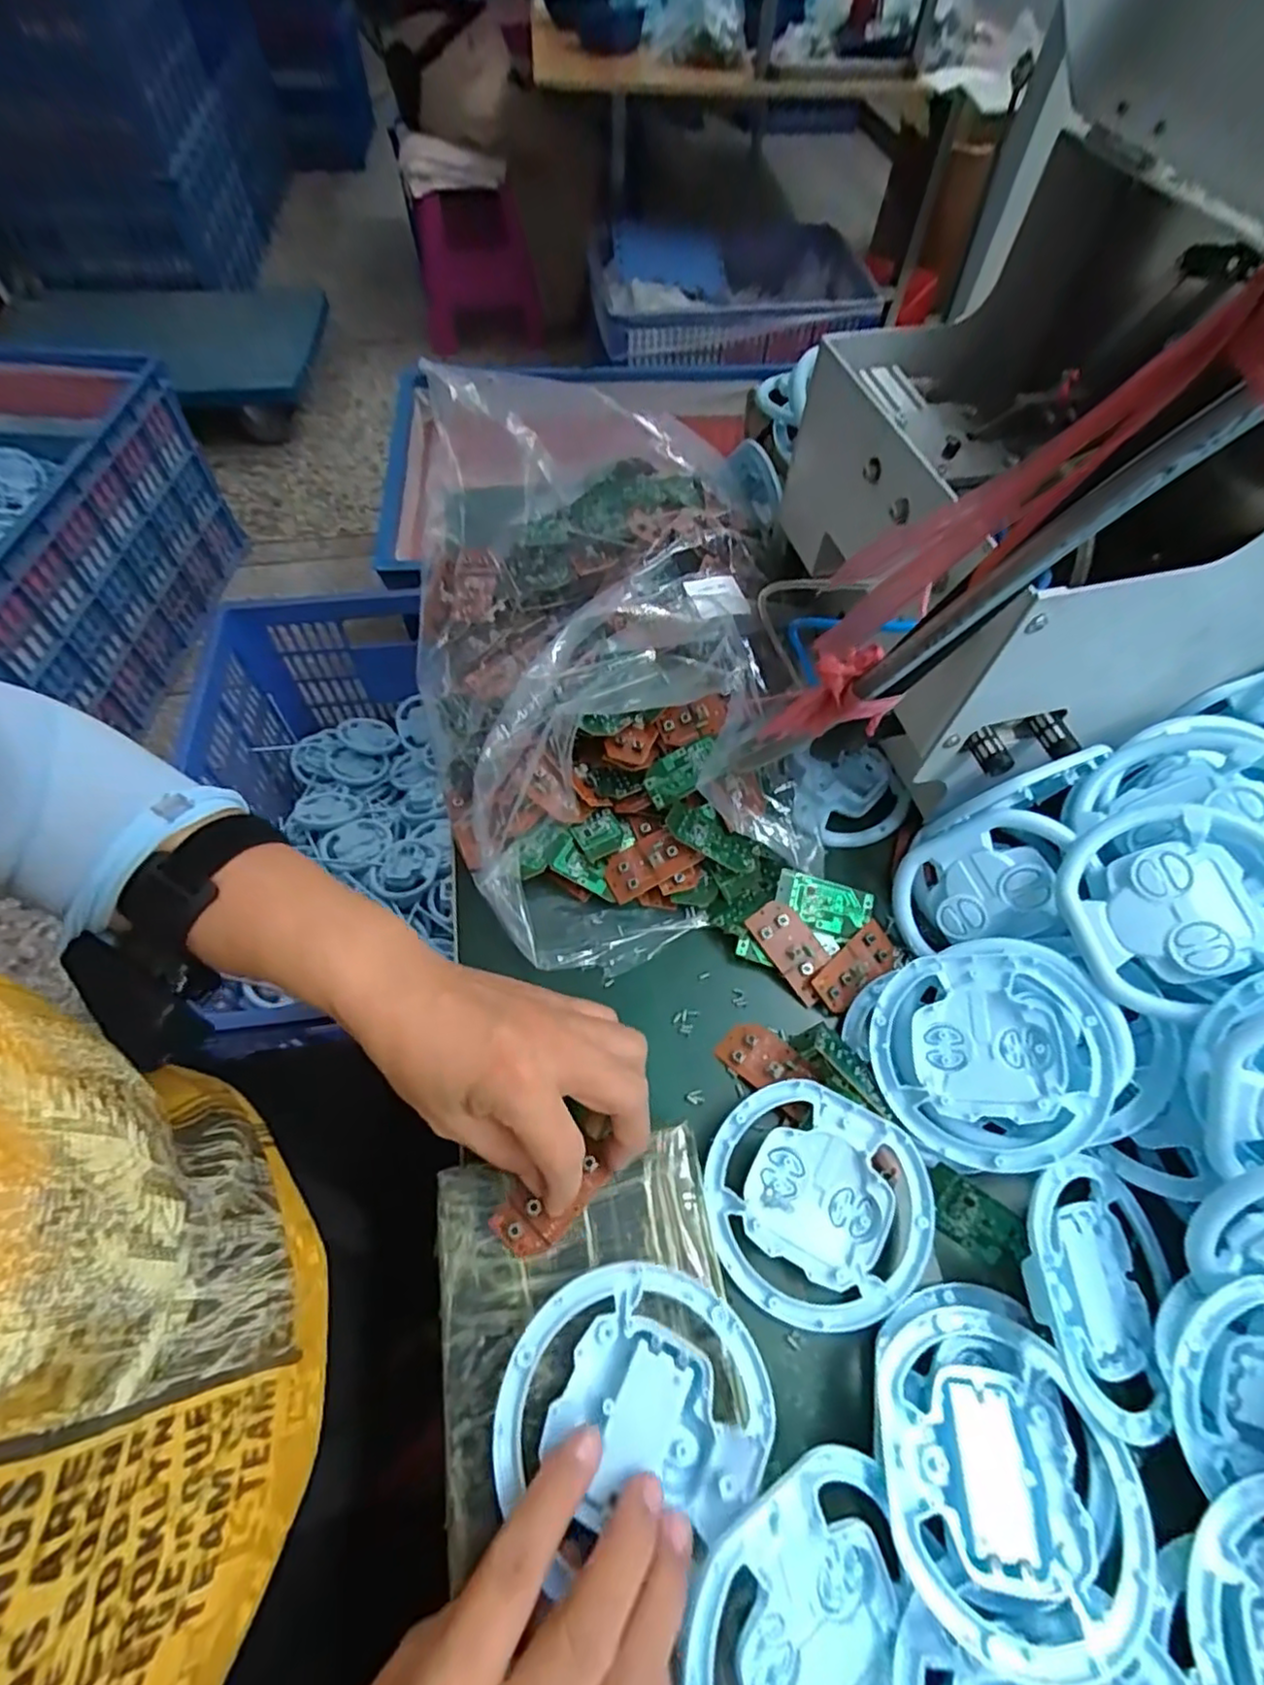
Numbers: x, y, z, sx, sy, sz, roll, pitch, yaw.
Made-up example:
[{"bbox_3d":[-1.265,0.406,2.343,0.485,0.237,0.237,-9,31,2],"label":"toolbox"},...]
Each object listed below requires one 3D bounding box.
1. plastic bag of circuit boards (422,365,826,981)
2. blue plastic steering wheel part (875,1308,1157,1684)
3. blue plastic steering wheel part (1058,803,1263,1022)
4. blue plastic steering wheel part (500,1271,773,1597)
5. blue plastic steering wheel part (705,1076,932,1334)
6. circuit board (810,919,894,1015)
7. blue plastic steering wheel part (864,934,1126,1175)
[{"bbox_3d":[-0.030,-0.139,0.442,0.219,0.127,0.422,-12,75,-9],"label":"plastic bag of circuit boards"},{"bbox_3d":[0.150,0.251,0.269,0.100,0.027,0.101,1,60,-1],"label":"blue plastic steering wheel part"},{"bbox_3d":[0.267,0.028,0.331,0.101,0.020,0.091,-32,70,10],"label":"blue plastic steering wheel part"},{"bbox_3d":[0.001,0.224,0.268,0.092,0.018,0.099,1,60,-1],"label":"blue plastic steering wheel part"},{"bbox_3d":[0.088,0.174,0.327,0.102,0.021,0.098,1,60,-1],"label":"blue plastic steering wheel part"},{"bbox_3d":[0.130,0.072,0.394,0.060,0.005,0.027,-34,81,-24],"label":"circuit board"},{"bbox_3d":[0.181,0.103,0.338,0.115,0.013,0.104,-23,63,12],"label":"blue plastic steering wheel part"}]

